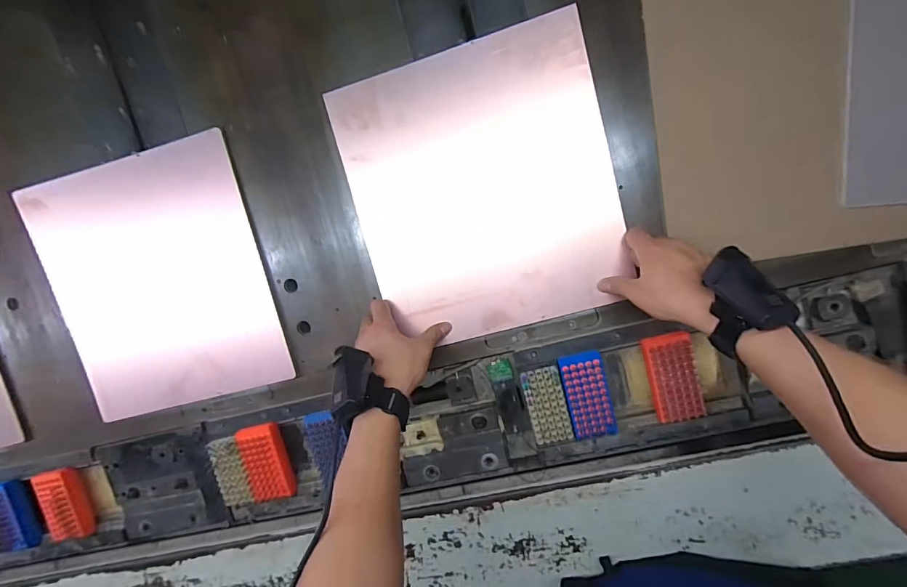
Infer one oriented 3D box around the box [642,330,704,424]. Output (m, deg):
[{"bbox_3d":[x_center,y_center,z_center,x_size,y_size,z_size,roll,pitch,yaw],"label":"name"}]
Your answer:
[{"bbox_3d":[0.279,0.107,0.523,0.055,0.028,0.106,-15,96,8],"label":"box"}]

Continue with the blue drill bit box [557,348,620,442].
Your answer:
[{"bbox_3d":[0.177,0.135,0.543,0.054,0.017,0.116,-14,96,8],"label":"blue drill bit box"}]

